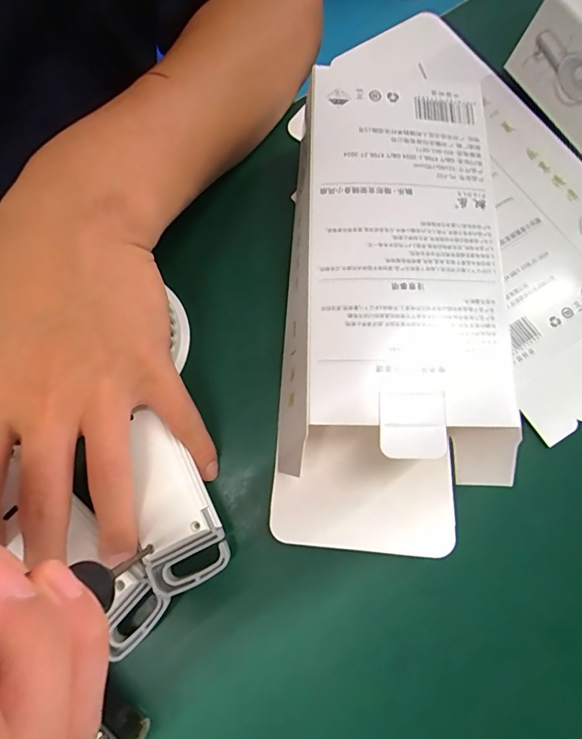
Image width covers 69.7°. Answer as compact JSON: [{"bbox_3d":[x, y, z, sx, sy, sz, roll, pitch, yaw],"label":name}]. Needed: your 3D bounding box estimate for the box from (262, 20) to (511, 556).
[{"bbox_3d":[0.051,-0.042,0.213,0.103,0.048,0.263,4,87,2],"label":"box"}]

